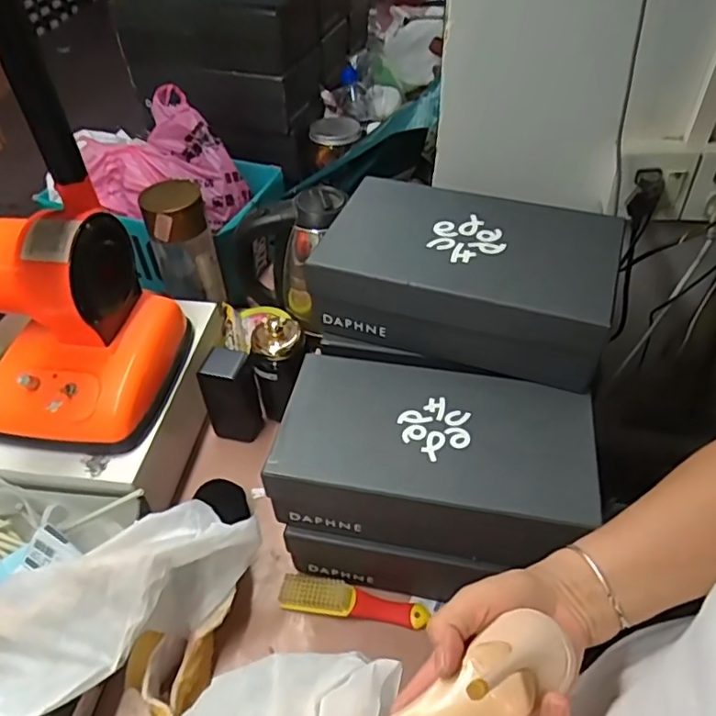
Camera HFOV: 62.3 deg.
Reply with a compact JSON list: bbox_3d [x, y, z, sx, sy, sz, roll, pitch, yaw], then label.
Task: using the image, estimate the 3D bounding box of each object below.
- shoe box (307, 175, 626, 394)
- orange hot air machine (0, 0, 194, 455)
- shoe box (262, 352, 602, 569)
[{"bbox_3d":[0.114,-0.089,0.642,0.283,0.105,0.173,13,48,14],"label":"shoe box"},{"bbox_3d":[-0.320,-0.127,0.543,0.190,0.476,0.202,-2,46,0],"label":"orange hot air machine"},{"bbox_3d":[0.074,0.096,0.591,0.291,0.089,0.160,8,47,10],"label":"shoe box"}]

